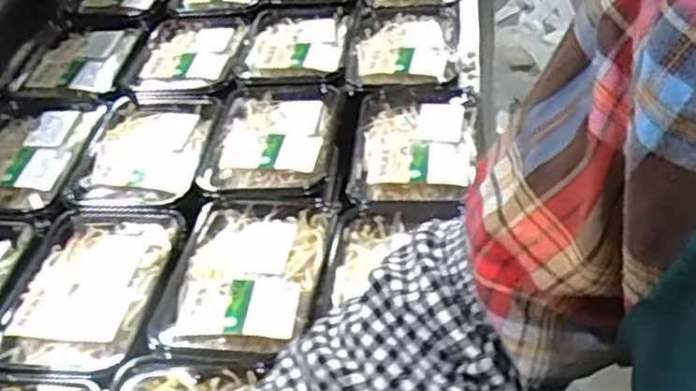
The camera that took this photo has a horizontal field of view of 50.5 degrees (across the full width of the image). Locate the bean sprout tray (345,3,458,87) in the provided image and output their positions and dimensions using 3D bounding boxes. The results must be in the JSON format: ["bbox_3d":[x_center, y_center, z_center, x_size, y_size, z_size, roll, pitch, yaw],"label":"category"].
[{"bbox_3d":[0.064,-0.173,0.863,0.122,0.031,0.188,-1,42,7],"label":"bean sprout tray"}]

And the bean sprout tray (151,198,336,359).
[{"bbox_3d":[-0.084,0.068,0.612,0.127,0.032,0.170,0,42,8],"label":"bean sprout tray"}]

